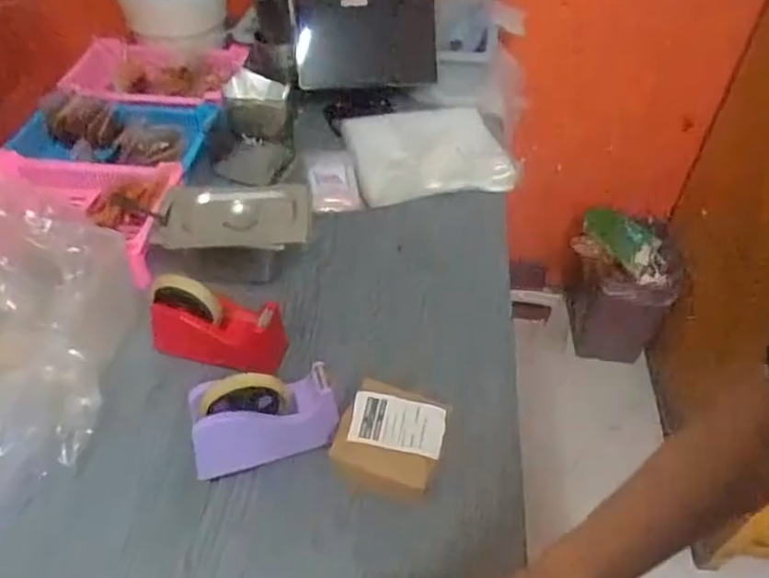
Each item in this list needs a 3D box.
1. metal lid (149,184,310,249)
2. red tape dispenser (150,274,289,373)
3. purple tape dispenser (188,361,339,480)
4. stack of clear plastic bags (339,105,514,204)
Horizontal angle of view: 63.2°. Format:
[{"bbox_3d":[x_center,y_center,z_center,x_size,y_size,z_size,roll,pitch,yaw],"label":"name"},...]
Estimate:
[{"bbox_3d":[-0.193,-0.097,0.804,0.187,0.025,0.100,-1,47,-2],"label":"metal lid"},{"bbox_3d":[-0.196,0.041,0.734,0.154,0.099,0.049,5,47,3],"label":"red tape dispenser"},{"bbox_3d":[-0.125,0.131,0.648,0.145,0.095,0.065,-10,48,-10],"label":"purple tape dispenser"},{"bbox_3d":[0.068,-0.238,1.043,0.245,0.052,0.211,-9,47,-10],"label":"stack of clear plastic bags"}]

